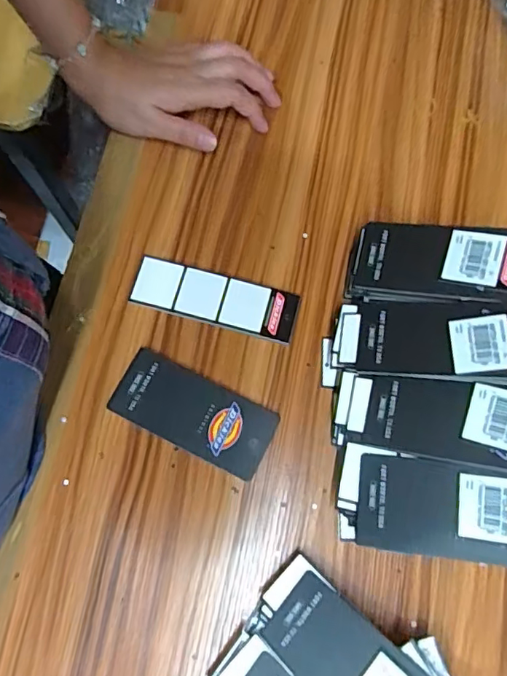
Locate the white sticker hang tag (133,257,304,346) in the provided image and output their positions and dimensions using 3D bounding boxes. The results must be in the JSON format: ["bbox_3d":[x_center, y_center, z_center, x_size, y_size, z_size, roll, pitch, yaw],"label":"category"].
[{"bbox_3d":[-0.028,-0.028,0.383,0.118,0.004,0.038,15,74,2],"label":"white sticker hang tag"}]

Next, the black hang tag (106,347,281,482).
[{"bbox_3d":[-0.041,0.051,0.360,0.109,0.004,0.050,27,74,5],"label":"black hang tag"}]

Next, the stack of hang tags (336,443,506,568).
[{"bbox_3d":[0.114,0.102,0.313,0.126,0.029,0.056,2,73,25],"label":"stack of hang tags"}]

